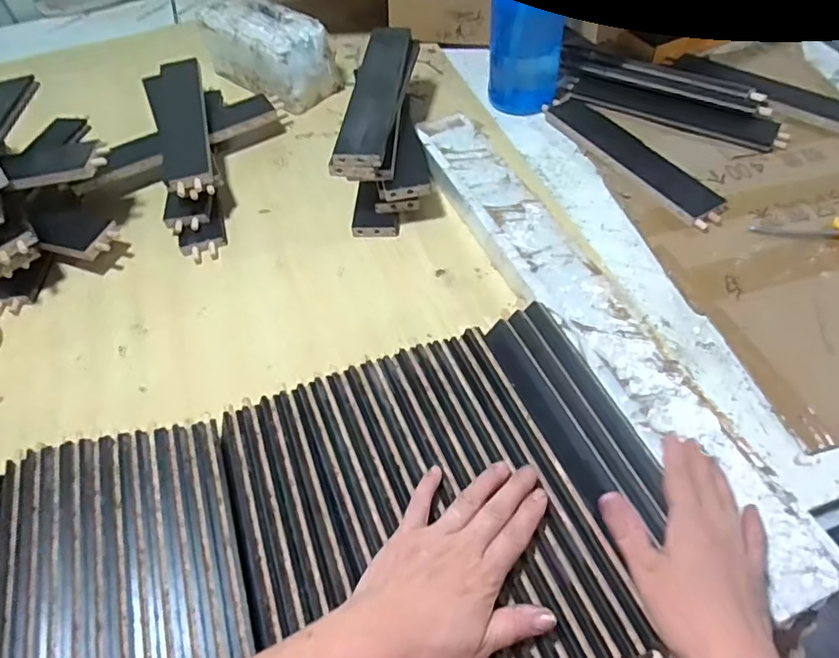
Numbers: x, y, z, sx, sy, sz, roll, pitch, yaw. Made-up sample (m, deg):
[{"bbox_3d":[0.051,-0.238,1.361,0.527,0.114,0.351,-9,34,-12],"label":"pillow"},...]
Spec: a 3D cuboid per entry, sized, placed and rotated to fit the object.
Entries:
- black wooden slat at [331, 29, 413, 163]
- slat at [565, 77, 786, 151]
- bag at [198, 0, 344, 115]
[{"bbox_3d":[-0.054,-0.304,0.721,0.056,0.022,0.290,3,54,8],"label":"black wooden slat"},{"bbox_3d":[0.363,-0.315,0.821,0.307,0.018,0.059,24,59,21],"label":"slat"},{"bbox_3d":[-0.235,-0.440,0.894,0.127,0.100,0.209,-40,60,-22],"label":"bag"}]

